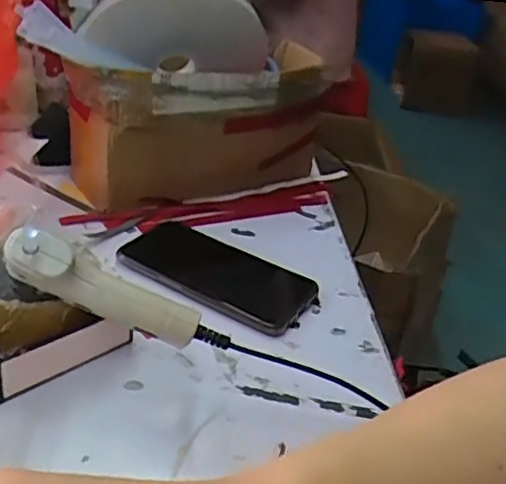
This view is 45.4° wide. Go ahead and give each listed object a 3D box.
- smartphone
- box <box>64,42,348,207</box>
[{"bbox_3d":[-0.036,0.025,0.499,0.167,0.018,0.075,22,33,23],"label":"smartphone"},{"bbox_3d":[-0.044,-0.113,0.602,0.257,0.131,0.116,-4,32,-19],"label":"box"}]

